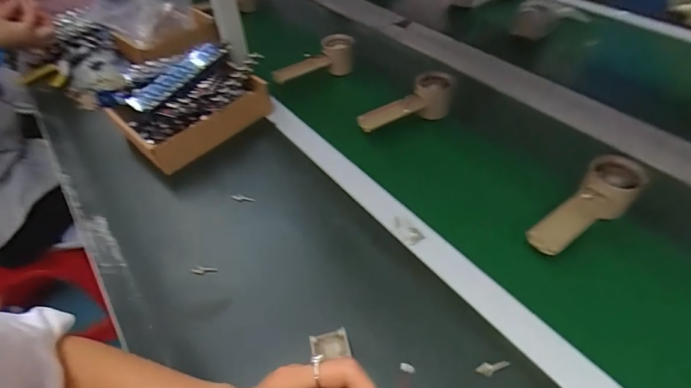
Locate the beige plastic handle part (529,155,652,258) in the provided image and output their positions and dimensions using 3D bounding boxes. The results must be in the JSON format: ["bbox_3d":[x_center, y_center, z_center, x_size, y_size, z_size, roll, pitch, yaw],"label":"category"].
[{"bbox_3d":[0.272,0.014,0.441,0.153,0.044,0.052,-32,52,-21],"label":"beige plastic handle part"}]

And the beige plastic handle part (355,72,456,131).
[{"bbox_3d":[0.094,-0.135,0.610,0.161,0.054,0.054,-21,48,-12],"label":"beige plastic handle part"}]

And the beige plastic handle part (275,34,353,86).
[{"bbox_3d":[-0.058,-0.238,0.719,0.159,0.054,0.053,-24,49,-15],"label":"beige plastic handle part"}]

